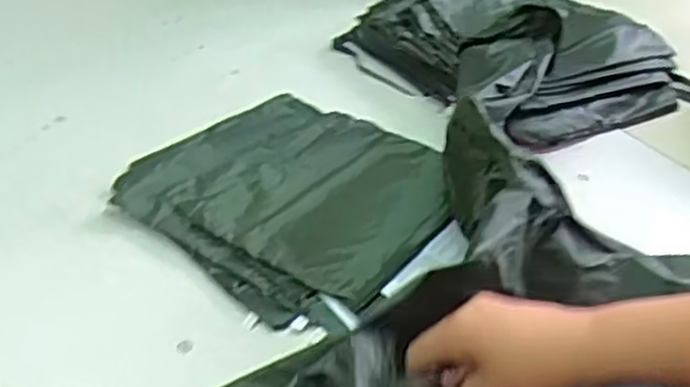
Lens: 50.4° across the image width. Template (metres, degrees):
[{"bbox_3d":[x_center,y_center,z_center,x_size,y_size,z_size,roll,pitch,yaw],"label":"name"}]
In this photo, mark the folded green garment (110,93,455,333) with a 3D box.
[{"bbox_3d":[-0.062,-0.007,0.815,0.335,0.020,0.305,24,44,28],"label":"folded green garment"}]

